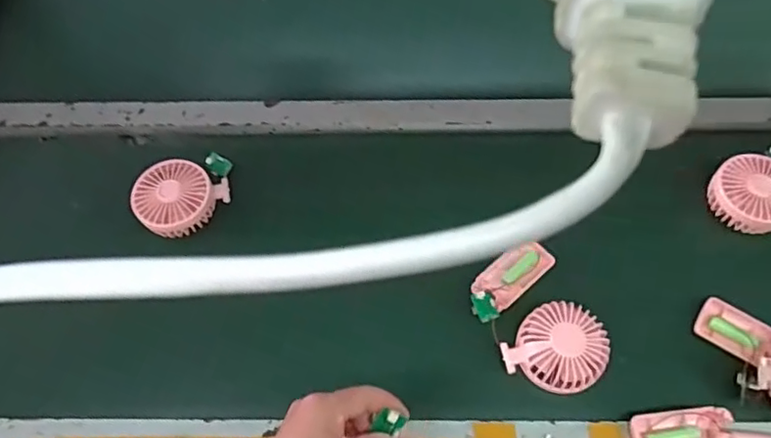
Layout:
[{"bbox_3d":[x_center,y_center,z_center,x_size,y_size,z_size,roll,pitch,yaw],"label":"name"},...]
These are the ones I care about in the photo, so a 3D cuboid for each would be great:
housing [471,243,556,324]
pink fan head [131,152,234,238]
[{"bbox_3d":[0.131,0.064,0.631,0.116,0.028,0.048,-40,66,-17],"label":"housing"},{"bbox_3d":[-0.231,-0.031,0.680,0.113,0.039,0.081,-28,63,-11],"label":"pink fan head"}]

